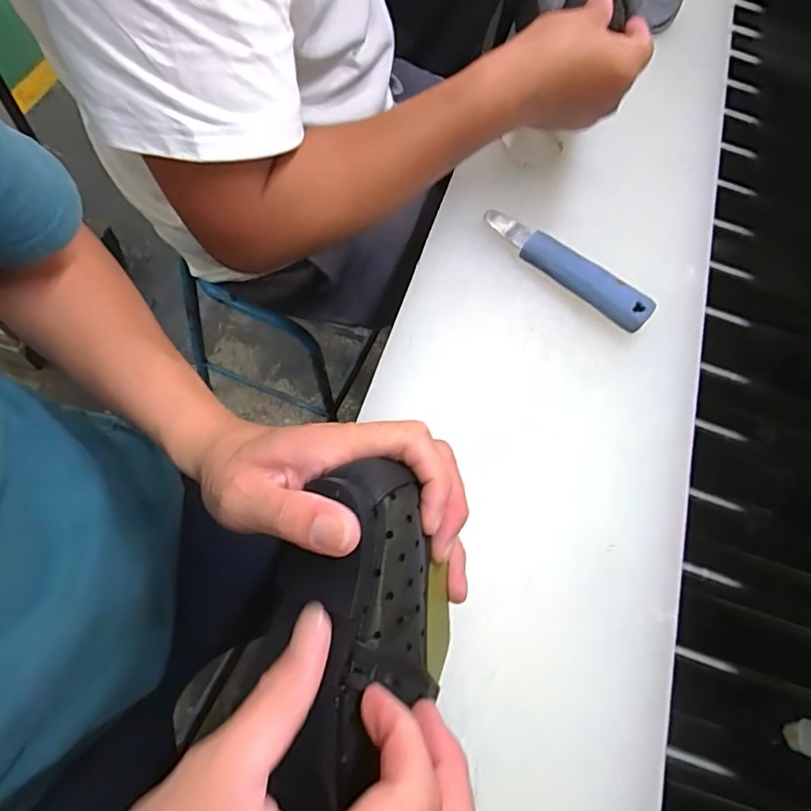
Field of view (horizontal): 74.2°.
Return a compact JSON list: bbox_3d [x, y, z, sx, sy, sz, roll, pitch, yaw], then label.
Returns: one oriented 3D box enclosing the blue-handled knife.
[{"bbox_3d":[0.130,-0.113,0.440,0.153,0.020,0.027,39,67,15],"label":"blue-handled knife"}]

